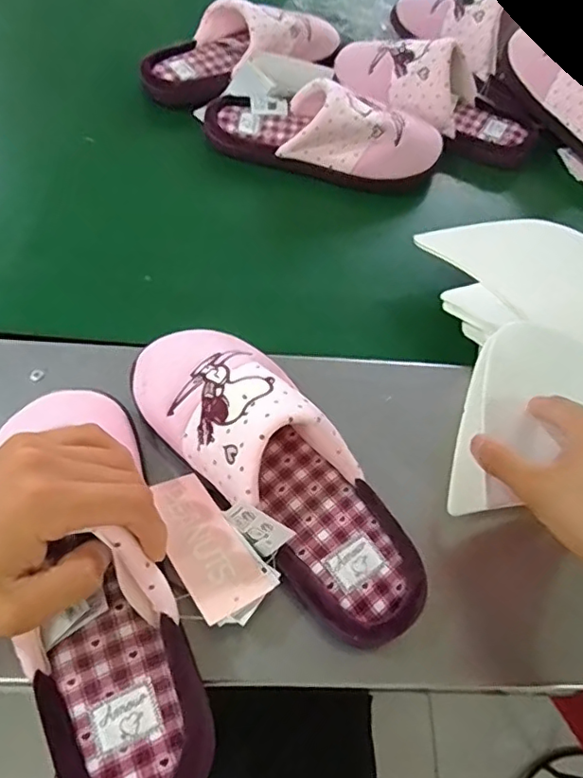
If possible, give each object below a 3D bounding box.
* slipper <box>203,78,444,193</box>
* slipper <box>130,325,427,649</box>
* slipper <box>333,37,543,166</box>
[{"bbox_3d":[0.034,-0.277,0.601,0.248,0.081,0.087,8,59,-4],"label":"slipper"},{"bbox_3d":[-0.014,0.047,0.370,0.088,0.084,0.256,-34,69,-23],"label":"slipper"},{"bbox_3d":[0.165,-0.334,0.635,0.247,0.083,0.083,29,59,-1],"label":"slipper"}]

